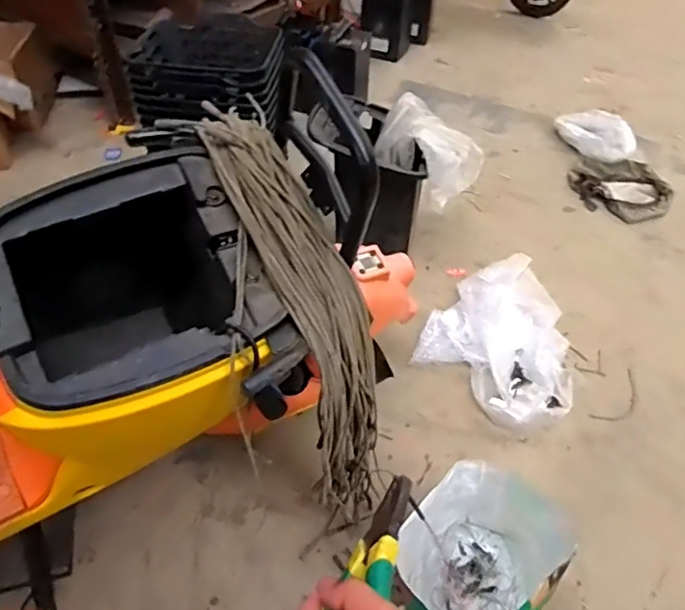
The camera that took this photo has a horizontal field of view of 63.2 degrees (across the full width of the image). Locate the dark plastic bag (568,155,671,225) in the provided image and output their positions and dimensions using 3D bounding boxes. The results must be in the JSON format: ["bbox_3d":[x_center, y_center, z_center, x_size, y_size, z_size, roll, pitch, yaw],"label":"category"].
[{"bbox_3d":[0.844,-0.361,1.704,0.291,0.030,0.298,25,52,21],"label":"dark plastic bag"}]

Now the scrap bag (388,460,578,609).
[{"bbox_3d":[0.198,0.393,0.810,0.218,0.263,0.257,36,57,28],"label":"scrap bag"}]

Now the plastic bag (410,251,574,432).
[{"bbox_3d":[0.403,0.053,1.282,0.343,0.058,0.499,29,53,24],"label":"plastic bag"}]

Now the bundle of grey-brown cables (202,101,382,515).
[{"bbox_3d":[-0.040,-0.007,0.631,0.082,0.129,0.468,-24,96,-21],"label":"bundle of grey-brown cables"}]

